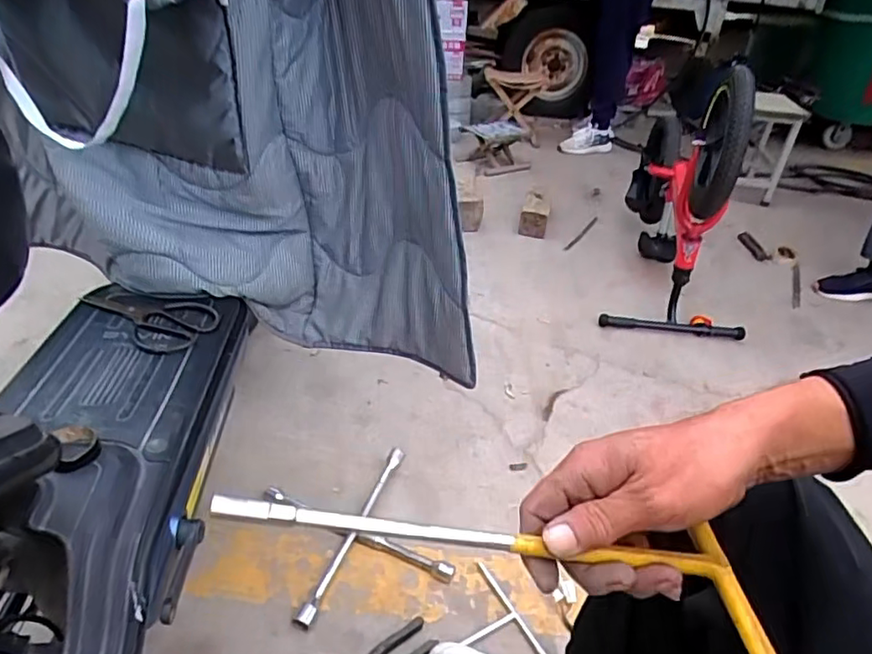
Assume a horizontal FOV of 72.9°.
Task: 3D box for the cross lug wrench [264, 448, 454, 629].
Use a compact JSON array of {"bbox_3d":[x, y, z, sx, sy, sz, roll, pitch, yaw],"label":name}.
[{"bbox_3d":[-0.129,0.331,0.961,0.249,0.045,0.245,-10,40,-23],"label":"cross lug wrench"}]

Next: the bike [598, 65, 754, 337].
[{"bbox_3d":[0.765,-0.417,1.709,0.358,0.634,0.830,14,36,12],"label":"bike"}]

